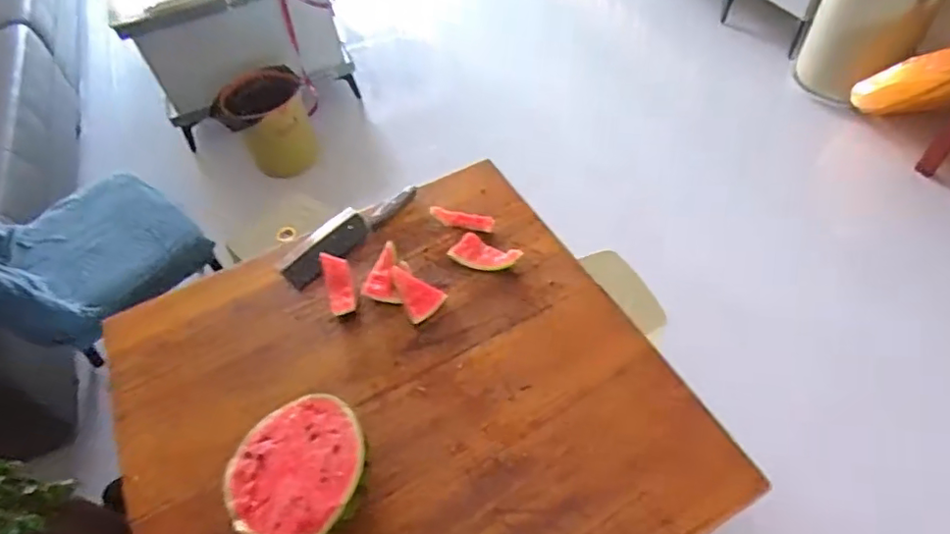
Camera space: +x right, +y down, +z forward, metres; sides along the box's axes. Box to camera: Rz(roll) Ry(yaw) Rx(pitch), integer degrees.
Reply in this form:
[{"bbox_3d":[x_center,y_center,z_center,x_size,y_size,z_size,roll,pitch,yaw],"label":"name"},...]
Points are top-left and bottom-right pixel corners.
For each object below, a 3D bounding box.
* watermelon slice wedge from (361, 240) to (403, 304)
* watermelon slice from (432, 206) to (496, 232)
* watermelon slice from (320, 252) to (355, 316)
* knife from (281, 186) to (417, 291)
[{"bbox_3d":[-0.156,0.006,0.975,0.065,0.025,0.112,1,66,6],"label":"watermelon slice wedge"},{"bbox_3d":[-0.025,-0.091,1.030,0.121,0.032,0.026,12,54,14],"label":"watermelon slice"},{"bbox_3d":[-0.234,0.027,0.963,0.045,0.017,0.120,-18,66,-8],"label":"watermelon slice"},{"bbox_3d":[-0.235,-0.073,1.038,0.082,0.026,0.286,35,63,27],"label":"knife"}]

